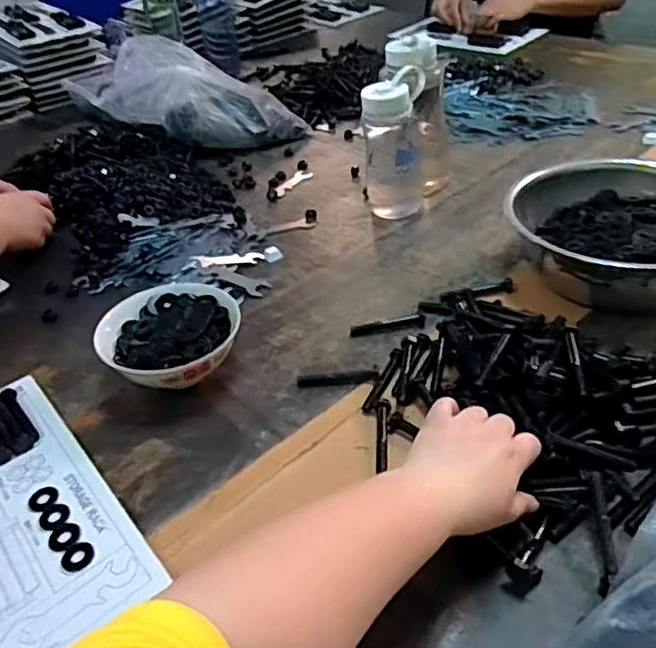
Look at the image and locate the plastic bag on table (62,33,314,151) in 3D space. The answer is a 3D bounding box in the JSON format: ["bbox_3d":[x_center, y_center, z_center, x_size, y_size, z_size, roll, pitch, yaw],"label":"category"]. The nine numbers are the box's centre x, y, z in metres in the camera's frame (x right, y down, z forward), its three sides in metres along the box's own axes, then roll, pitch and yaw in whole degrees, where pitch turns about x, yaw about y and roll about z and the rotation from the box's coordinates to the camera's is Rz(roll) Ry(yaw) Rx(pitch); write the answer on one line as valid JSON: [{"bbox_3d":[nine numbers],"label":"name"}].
[{"bbox_3d":[-0.285,-0.447,1.186,0.503,0.139,0.190,28,50,34],"label":"plastic bag on table"}]

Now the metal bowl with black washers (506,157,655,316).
[{"bbox_3d":[0.320,-0.104,0.691,0.232,0.098,0.190,18,45,26],"label":"metal bowl with black washers"}]

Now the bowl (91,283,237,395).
[{"bbox_3d":[-0.157,0.019,0.644,0.134,0.057,0.130,-4,38,4],"label":"bowl"}]

